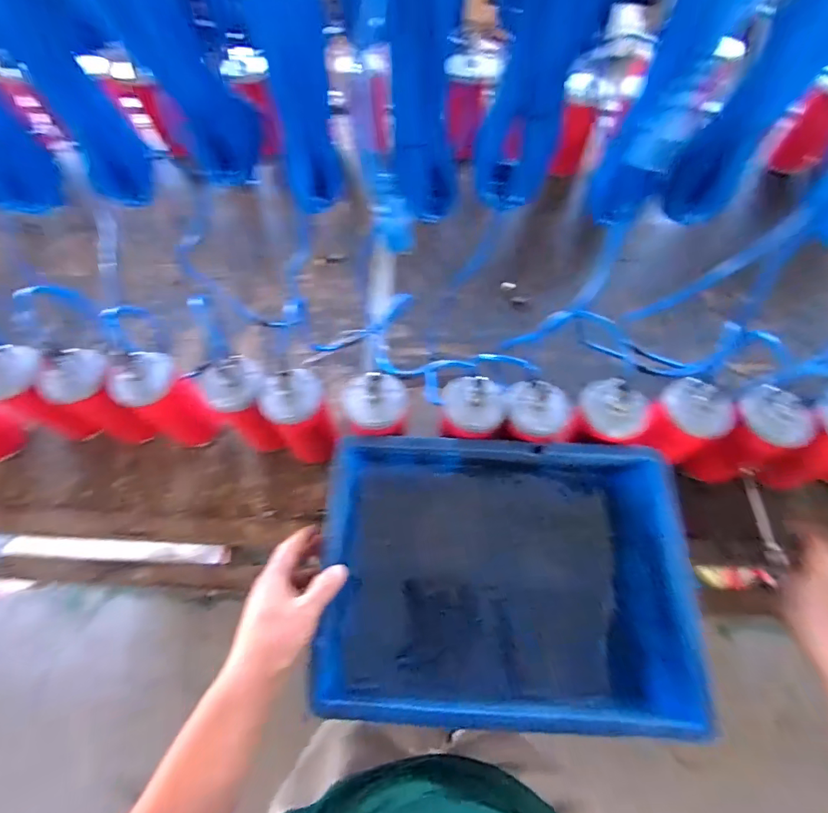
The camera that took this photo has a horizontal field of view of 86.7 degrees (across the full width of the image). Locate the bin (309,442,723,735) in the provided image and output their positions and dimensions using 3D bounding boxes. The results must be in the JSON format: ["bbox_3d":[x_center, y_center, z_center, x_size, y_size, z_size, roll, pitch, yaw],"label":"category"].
[{"bbox_3d":[0.099,0.201,0.536,0.395,0.143,0.300,5,66,4],"label":"bin"}]

